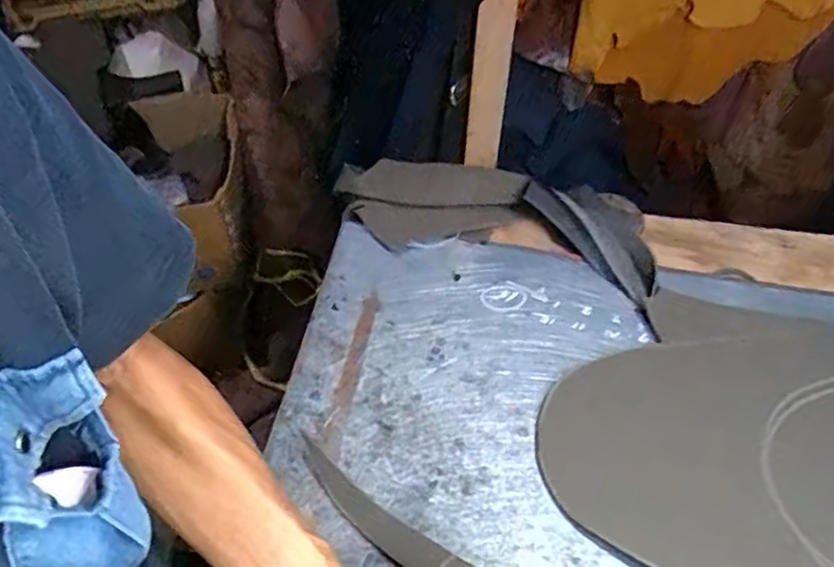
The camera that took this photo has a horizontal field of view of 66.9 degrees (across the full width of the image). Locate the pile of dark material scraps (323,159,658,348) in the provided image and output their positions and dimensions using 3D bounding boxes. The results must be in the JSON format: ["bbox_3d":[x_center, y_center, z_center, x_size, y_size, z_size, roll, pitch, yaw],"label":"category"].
[{"bbox_3d":[0.087,-0.071,0.699,0.355,0.038,0.161,15,51,9],"label":"pile of dark material scraps"}]

